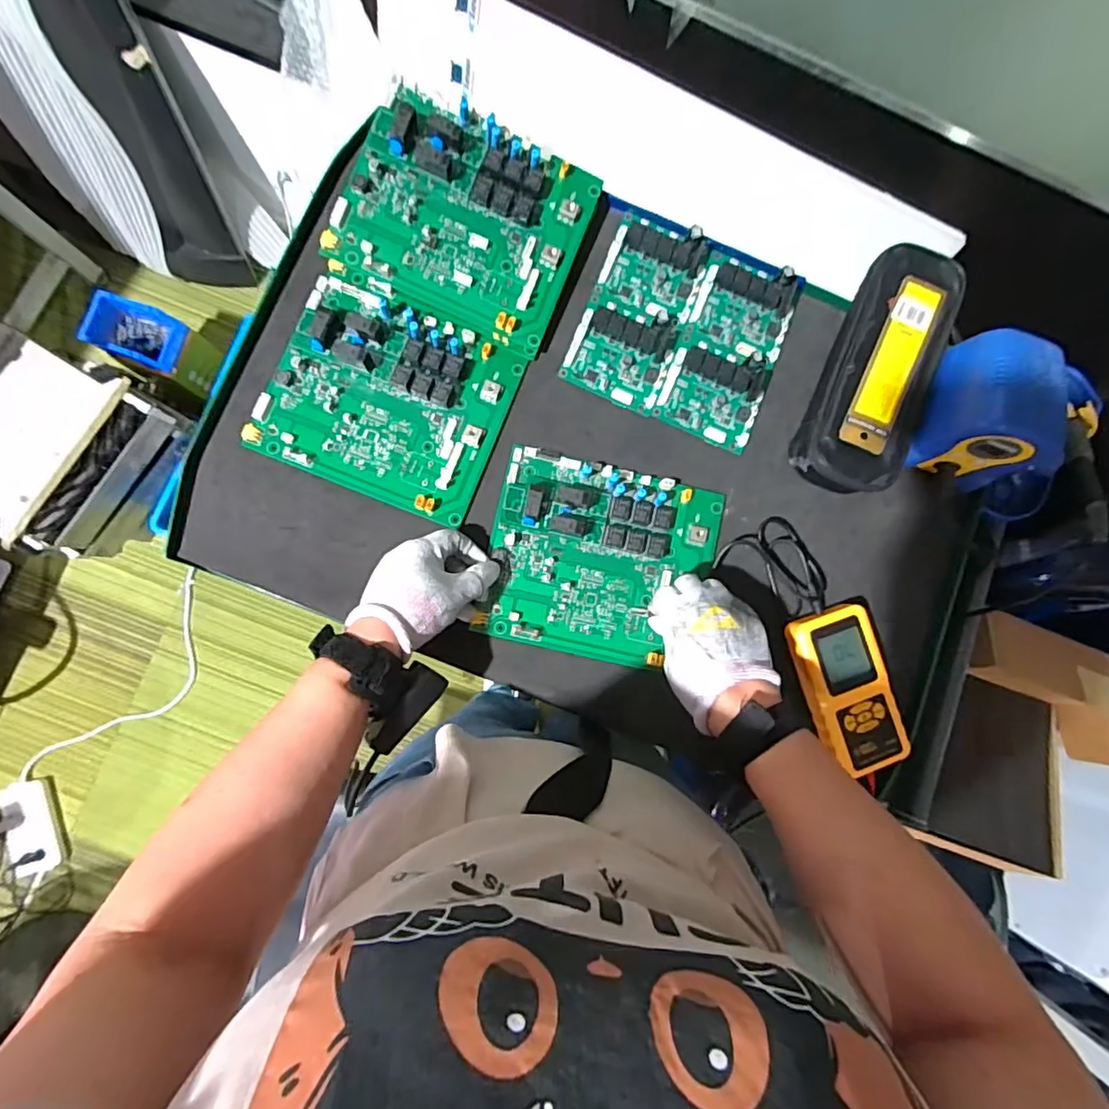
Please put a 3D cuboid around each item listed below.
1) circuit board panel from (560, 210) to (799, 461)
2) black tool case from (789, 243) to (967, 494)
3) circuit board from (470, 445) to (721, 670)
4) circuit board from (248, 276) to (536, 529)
[{"bbox_3d":[0.124,-0.214,0.539,0.187,0.021,0.181,22,83,-2],"label":"circuit board panel"},{"bbox_3d":[0.301,-0.168,0.531,0.097,0.045,0.231,22,83,-2],"label":"black tool case"},{"bbox_3d":[0.044,0.003,0.503,0.196,0.027,0.168,13,84,-3],"label":"circuit board"},{"bbox_3d":[-0.148,-0.140,0.504,0.203,0.028,0.174,22,83,-2],"label":"circuit board"}]

